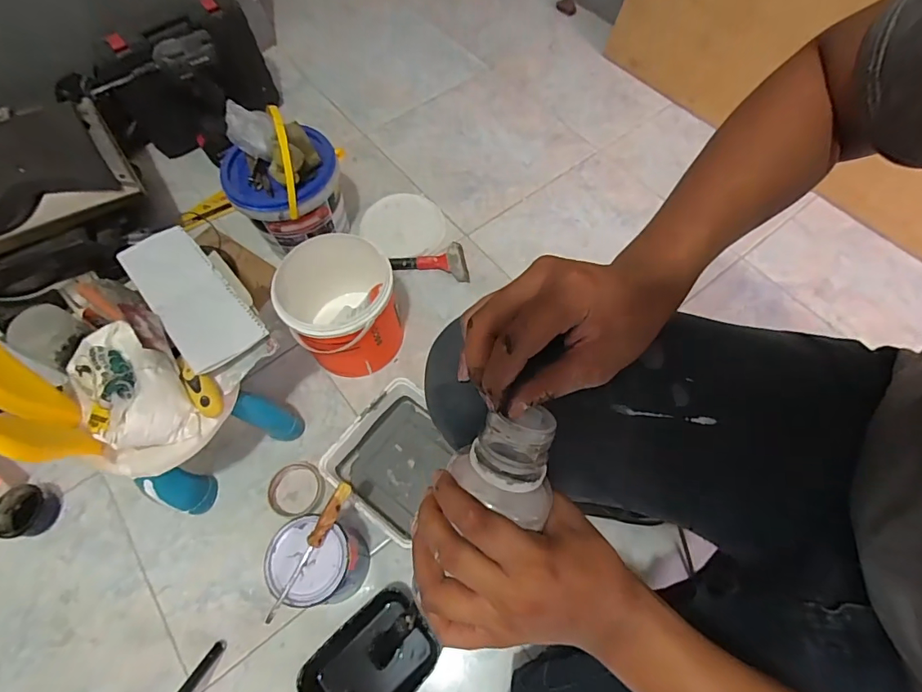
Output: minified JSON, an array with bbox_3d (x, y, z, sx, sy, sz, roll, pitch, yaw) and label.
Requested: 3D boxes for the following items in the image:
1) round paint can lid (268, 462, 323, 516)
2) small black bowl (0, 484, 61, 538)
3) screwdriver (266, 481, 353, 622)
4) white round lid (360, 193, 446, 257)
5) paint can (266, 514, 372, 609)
[{"bbox_3d":[-0.266,0.231,0.764,0.078,0.020,0.080,0,63,1],"label":"round paint can lid"},{"bbox_3d":[-0.689,0.263,0.748,0.068,0.043,0.073,0,63,1],"label":"small black bowl"},{"bbox_3d":[-0.193,0.261,0.608,0.019,0.019,0.180,24,71,13],"label":"screwdriver"},{"bbox_3d":[-0.114,-0.256,0.999,0.159,0.010,0.168,5,62,-9],"label":"white round lid"},{"bbox_3d":[-0.194,0.305,0.664,0.116,0.132,0.114,-4,63,-1],"label":"paint can"}]

